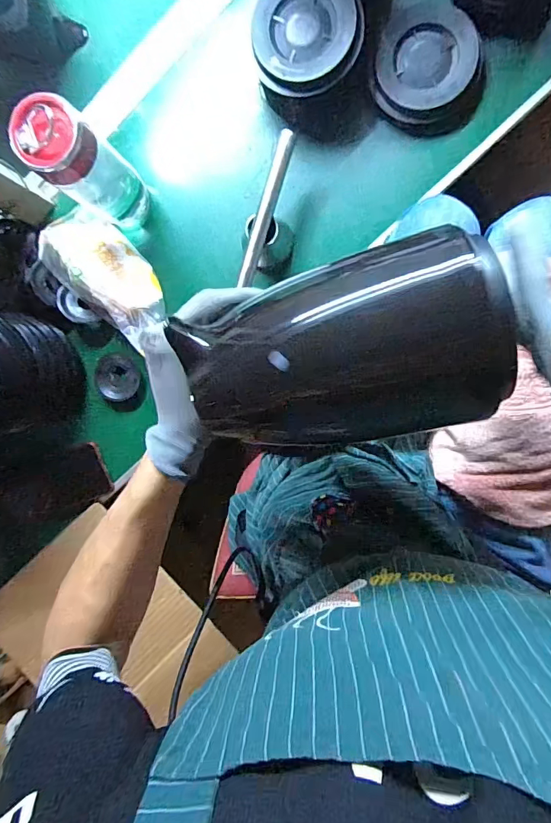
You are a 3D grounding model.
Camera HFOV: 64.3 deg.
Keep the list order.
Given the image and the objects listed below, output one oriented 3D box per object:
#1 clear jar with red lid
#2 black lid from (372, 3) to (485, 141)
[{"bbox_3d":[-0.196,-0.257,0.473,0.059,0.177,0.066,40,99,2],"label":"clear jar with red lid"},{"bbox_3d":[0.173,-0.386,0.489,0.118,0.025,0.129,1,96,7],"label":"black lid"}]

